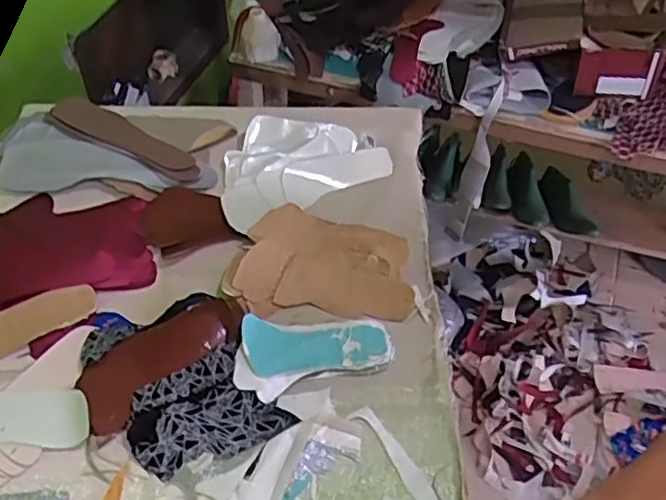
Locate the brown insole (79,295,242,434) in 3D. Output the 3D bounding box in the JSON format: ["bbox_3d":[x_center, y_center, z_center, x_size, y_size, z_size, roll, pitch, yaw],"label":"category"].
[{"bbox_3d":[-0.194,0.120,0.731,0.187,0.026,0.076,-37,59,-27],"label":"brown insole"}]

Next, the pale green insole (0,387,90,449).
[{"bbox_3d":[-0.332,0.175,0.674,0.154,0.011,0.067,-8,77,-7],"label":"pale green insole"}]

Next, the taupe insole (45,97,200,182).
[{"bbox_3d":[-0.295,-0.159,0.935,0.230,0.013,0.069,25,48,4],"label":"taupe insole"}]

